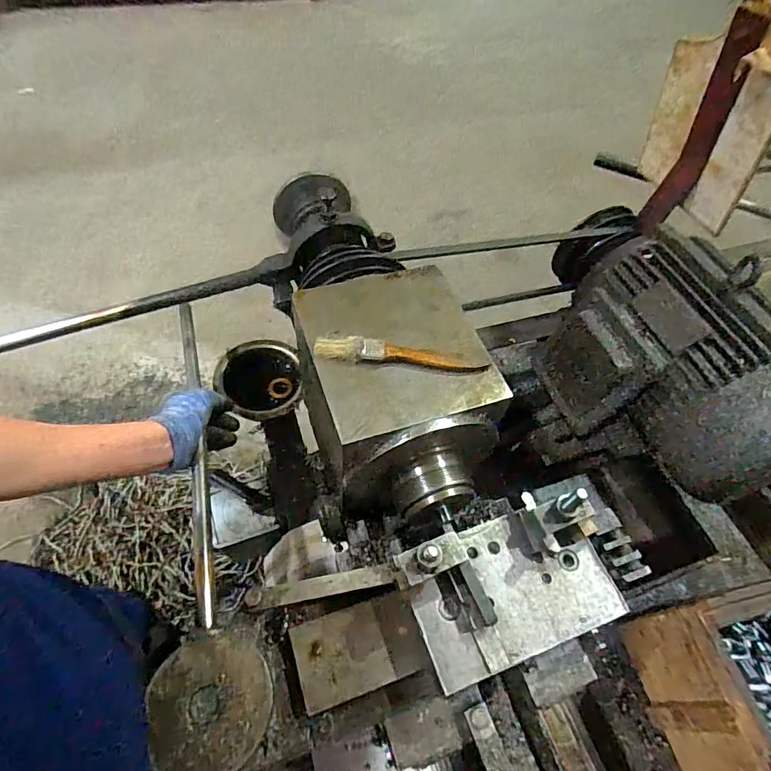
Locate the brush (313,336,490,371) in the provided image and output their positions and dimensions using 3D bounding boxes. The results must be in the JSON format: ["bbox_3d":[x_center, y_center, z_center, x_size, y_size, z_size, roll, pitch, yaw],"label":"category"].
[{"bbox_3d":[0.012,-0.028,0.412,0.147,0.014,0.019,6,56,-1],"label":"brush"}]

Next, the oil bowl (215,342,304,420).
[{"bbox_3d":[-0.182,-0.002,0.691,0.120,0.047,0.121,2,56,-3],"label":"oil bowl"}]

